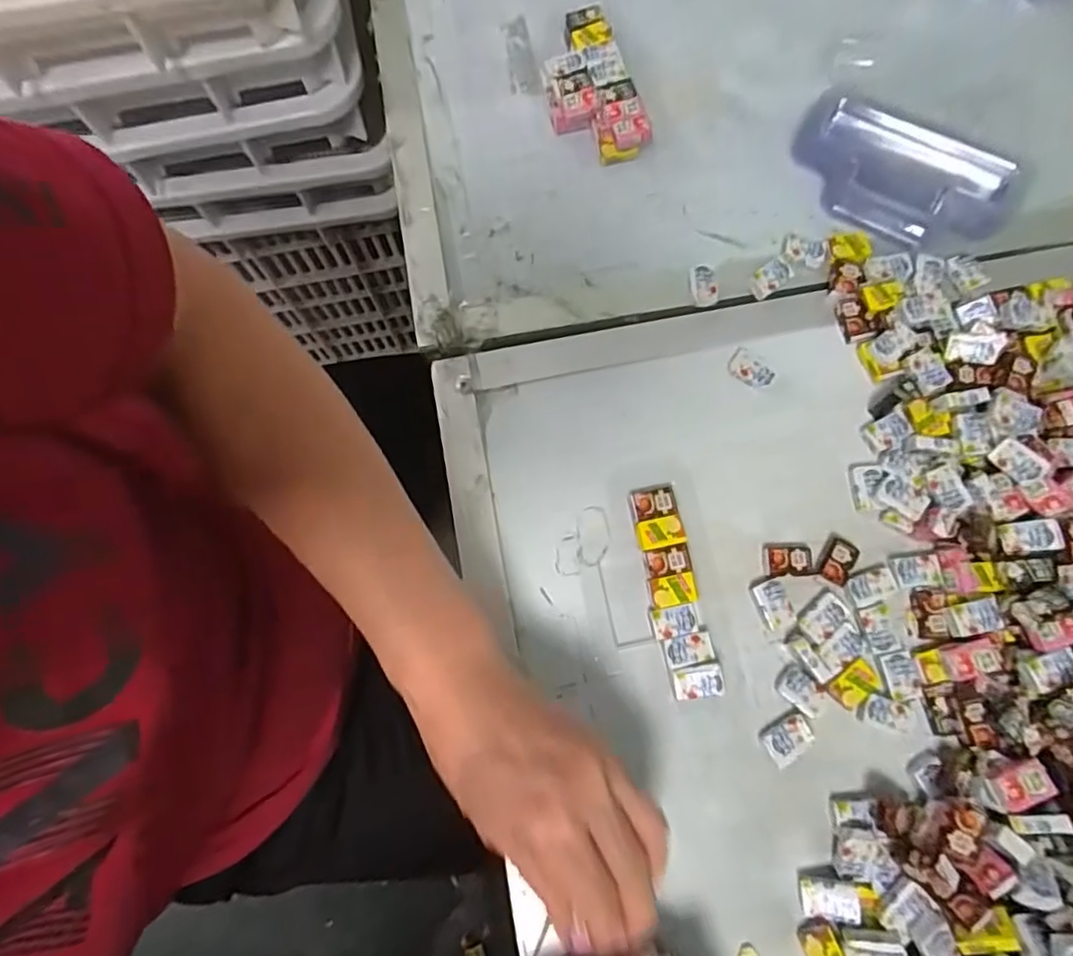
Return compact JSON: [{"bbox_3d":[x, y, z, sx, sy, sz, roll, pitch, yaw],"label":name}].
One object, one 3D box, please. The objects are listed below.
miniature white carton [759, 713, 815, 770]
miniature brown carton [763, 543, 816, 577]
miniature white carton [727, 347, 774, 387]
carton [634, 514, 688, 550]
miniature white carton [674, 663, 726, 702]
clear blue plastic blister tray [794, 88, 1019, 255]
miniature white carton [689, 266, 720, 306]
[{"bbox_3d":[0.135,0.140,0.328,0.026,0.006,0.018,-32,77,-7],"label":"miniature white carton"},{"bbox_3d":[0.145,0.047,0.350,0.026,0.006,0.019,-2,75,1],"label":"miniature brown carton"},{"bbox_3d":[0.132,-0.066,0.375,0.027,0.004,0.019,35,79,10],"label":"miniature white carton"},{"bbox_3d":[0.072,0.032,0.354,0.029,0.008,0.017,-13,75,-2],"label":"carton"},{"bbox_3d":[0.088,0.111,0.332,0.025,0.015,0.017,-12,75,-2],"label":"miniature white carton"},{"bbox_3d":[0.235,-0.193,0.396,0.139,0.029,0.070,27,78,8],"label":"clear blue plastic blister tray"},{"bbox_3d":[0.107,-0.122,0.390,0.018,0.010,0.024,-6,75,0],"label":"miniature white carton"}]

